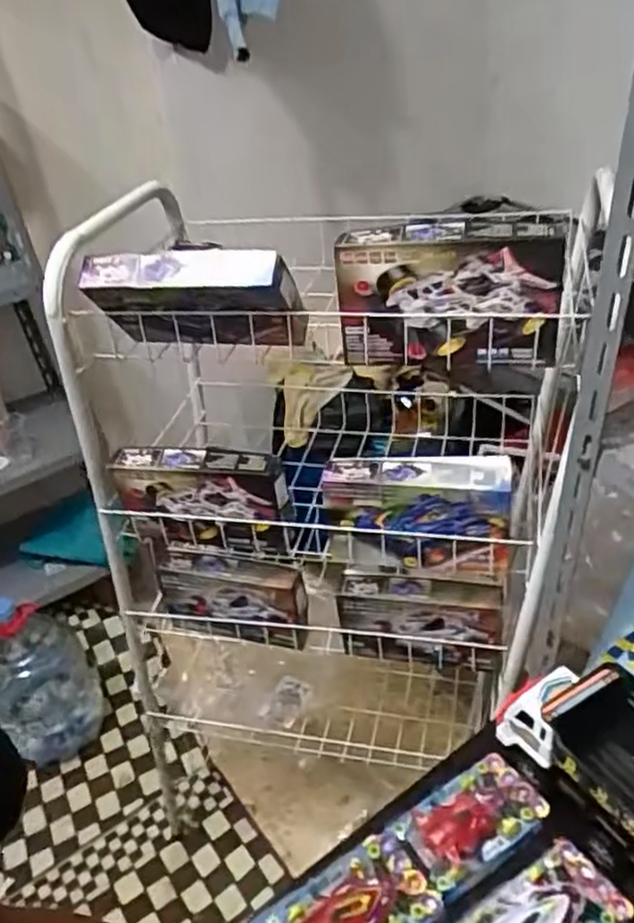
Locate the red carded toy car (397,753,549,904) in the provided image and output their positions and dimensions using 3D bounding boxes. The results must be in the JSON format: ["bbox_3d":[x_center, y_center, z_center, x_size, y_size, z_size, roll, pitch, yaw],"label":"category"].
[{"bbox_3d":[0.179,0.415,0.826,0.163,0.023,0.098,-26,40,-24],"label":"red carded toy car"}]

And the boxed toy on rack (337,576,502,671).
[{"bbox_3d":[0.151,0.232,1.049,0.228,0.144,0.058,3,37,14],"label":"boxed toy on rack"}]

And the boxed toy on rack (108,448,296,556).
[{"bbox_3d":[-0.151,0.057,1.002,0.246,0.158,0.055,5,38,17],"label":"boxed toy on rack"}]

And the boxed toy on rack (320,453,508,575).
[{"bbox_3d":[0.127,0.070,0.921,0.227,0.152,0.066,0,37,11],"label":"boxed toy on rack"}]

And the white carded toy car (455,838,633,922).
[{"bbox_3d":[0.227,0.466,0.729,0.178,0.038,0.097,-23,39,-20],"label":"white carded toy car"}]

